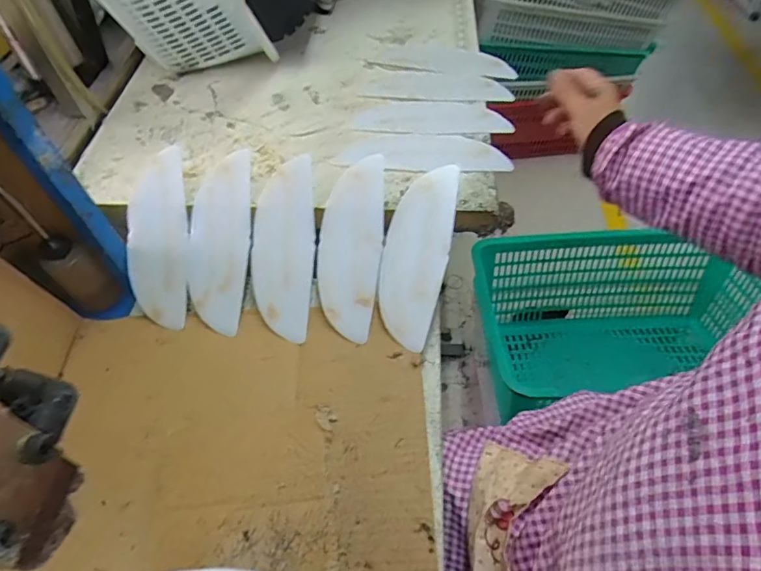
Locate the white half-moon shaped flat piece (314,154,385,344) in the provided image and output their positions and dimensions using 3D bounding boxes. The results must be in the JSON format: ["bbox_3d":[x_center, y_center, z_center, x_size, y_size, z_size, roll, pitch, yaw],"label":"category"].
[{"bbox_3d":[-0.036,-0.051,0.569,0.075,0.011,0.225,2,74,8],"label":"white half-moon shaped flat piece"}]

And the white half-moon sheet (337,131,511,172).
[{"bbox_3d":[0.055,-0.171,0.626,0.214,0.012,0.071,1,54,4],"label":"white half-moon sheet"}]

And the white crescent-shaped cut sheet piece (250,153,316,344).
[{"bbox_3d":[-0.113,-0.048,0.569,0.072,0.014,0.218,-1,76,2],"label":"white crescent-shaped cut sheet piece"}]

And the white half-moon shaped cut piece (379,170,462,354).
[{"bbox_3d":[0.041,-0.039,0.556,0.071,0.011,0.214,14,79,7],"label":"white half-moon shaped cut piece"}]

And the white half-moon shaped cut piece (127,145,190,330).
[{"bbox_3d":[-0.265,-0.060,0.584,0.072,0.013,0.219,-6,78,-2],"label":"white half-moon shaped cut piece"}]

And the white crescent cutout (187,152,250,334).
[{"bbox_3d":[-0.190,-0.055,0.581,0.070,0.019,0.218,1,80,4],"label":"white crescent cutout"}]

